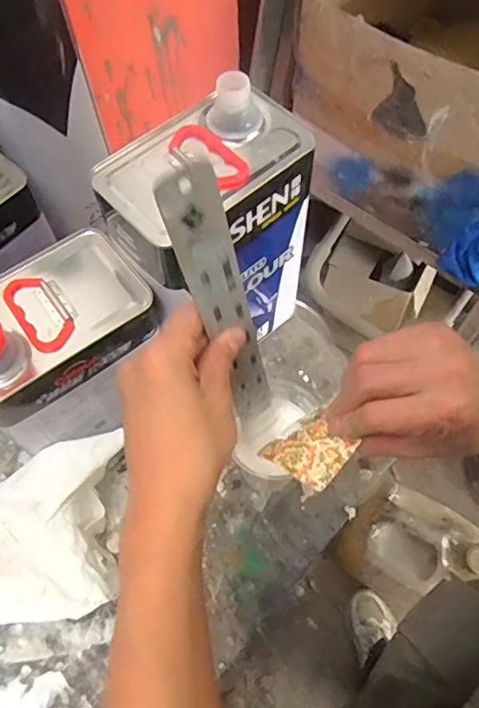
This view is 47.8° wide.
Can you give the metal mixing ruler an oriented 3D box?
[{"bbox_3d":[-0.006,-0.021,0.346,0.032,0.236,0.004,-32,56,-9],"label":"metal mixing ruler"}]

